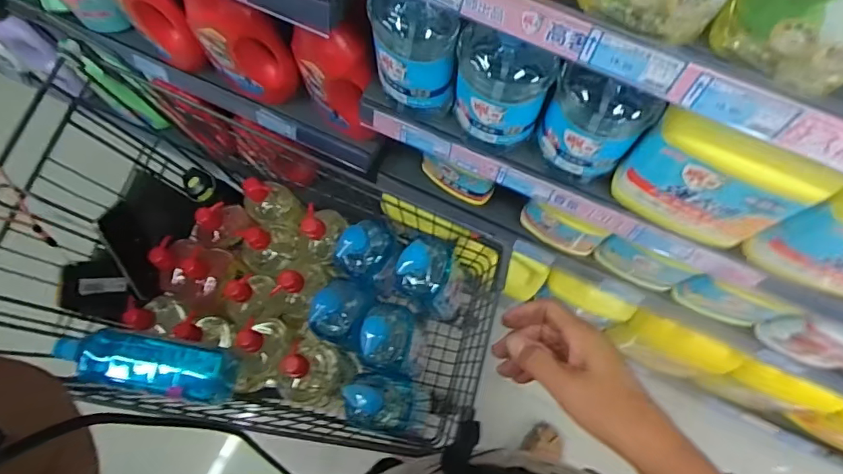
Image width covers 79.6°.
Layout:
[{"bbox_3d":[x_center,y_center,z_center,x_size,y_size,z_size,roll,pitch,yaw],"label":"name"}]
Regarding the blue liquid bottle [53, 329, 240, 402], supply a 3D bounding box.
[{"bbox_3d":[-0.422,0.189,0.768,0.256,0.093,0.076,11,72,4],"label":"blue liquid bottle"}]

